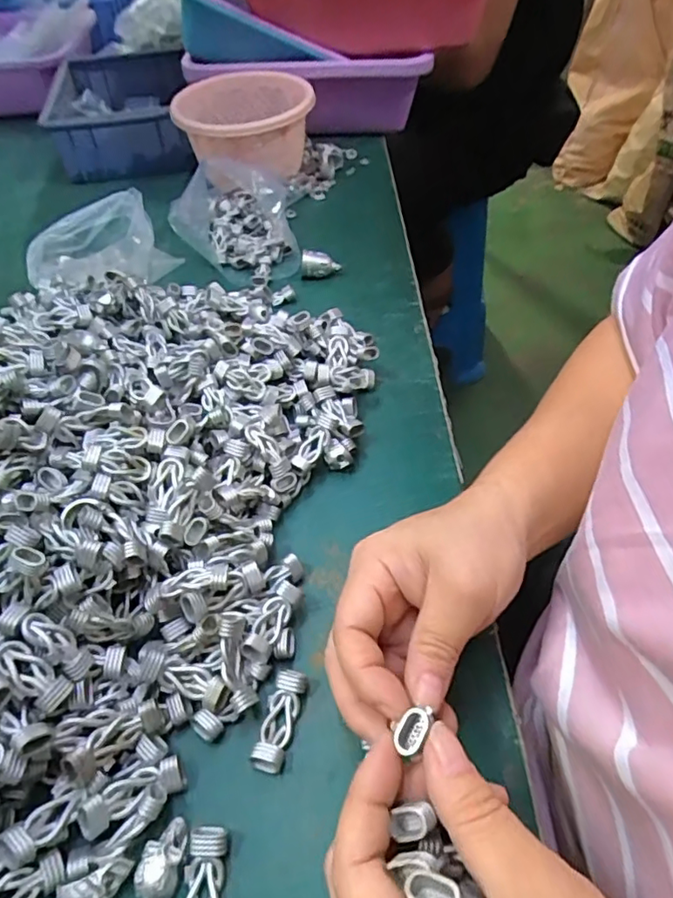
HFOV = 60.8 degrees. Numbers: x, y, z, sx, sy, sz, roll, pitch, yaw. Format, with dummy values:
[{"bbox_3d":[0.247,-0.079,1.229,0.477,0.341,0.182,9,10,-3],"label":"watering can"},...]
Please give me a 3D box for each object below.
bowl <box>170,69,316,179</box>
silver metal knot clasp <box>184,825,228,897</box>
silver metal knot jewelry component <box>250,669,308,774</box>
[{"bbox_3d":[-0.094,-0.327,0.614,0.135,0.095,0.133,-2,48,2],"label":"bowl"},{"bbox_3d":[-0.055,0.182,0.235,0.016,0.011,0.045,0,49,3],"label":"silver metal knot clasp"},{"bbox_3d":[-0.028,0.131,0.277,0.015,0.013,0.045,11,50,13],"label":"silver metal knot jewelry component"}]

